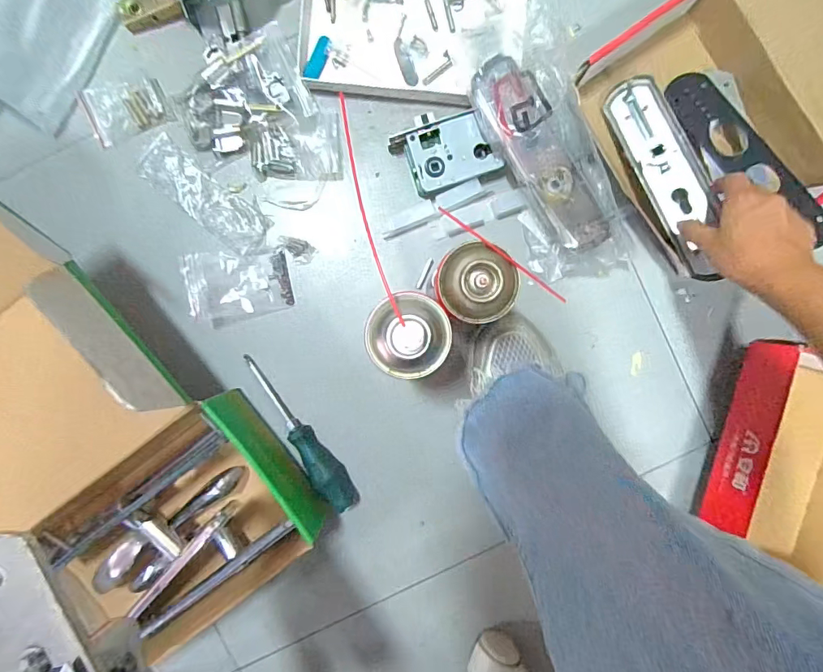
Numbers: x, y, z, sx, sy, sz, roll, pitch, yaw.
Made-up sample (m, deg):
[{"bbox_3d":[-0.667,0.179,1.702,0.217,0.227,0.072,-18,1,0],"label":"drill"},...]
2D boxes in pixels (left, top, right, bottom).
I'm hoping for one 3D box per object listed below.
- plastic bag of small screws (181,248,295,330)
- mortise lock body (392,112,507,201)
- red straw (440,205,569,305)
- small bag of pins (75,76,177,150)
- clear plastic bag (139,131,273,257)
[{"bbox_3d":[-0.179,-0.051,0.475,0.097,0.030,0.074,-6,94,-1],"label":"plastic bag of small screws"},{"bbox_3d":[0.035,-0.191,0.472,0.095,0.029,0.073,-22,94,0],"label":"mortise lock body"},{"bbox_3d":[0.070,-0.061,0.342,0.117,0.006,0.004,36,93,-3],"label":"red straw"},{"bbox_3d":[-0.299,-0.240,0.476,0.085,0.008,0.054,-20,94,0],"label":"small bag of pins"},{"bbox_3d":[-0.218,-0.149,0.481,0.156,0.011,0.050,39,92,-4],"label":"clear plastic bag"}]

